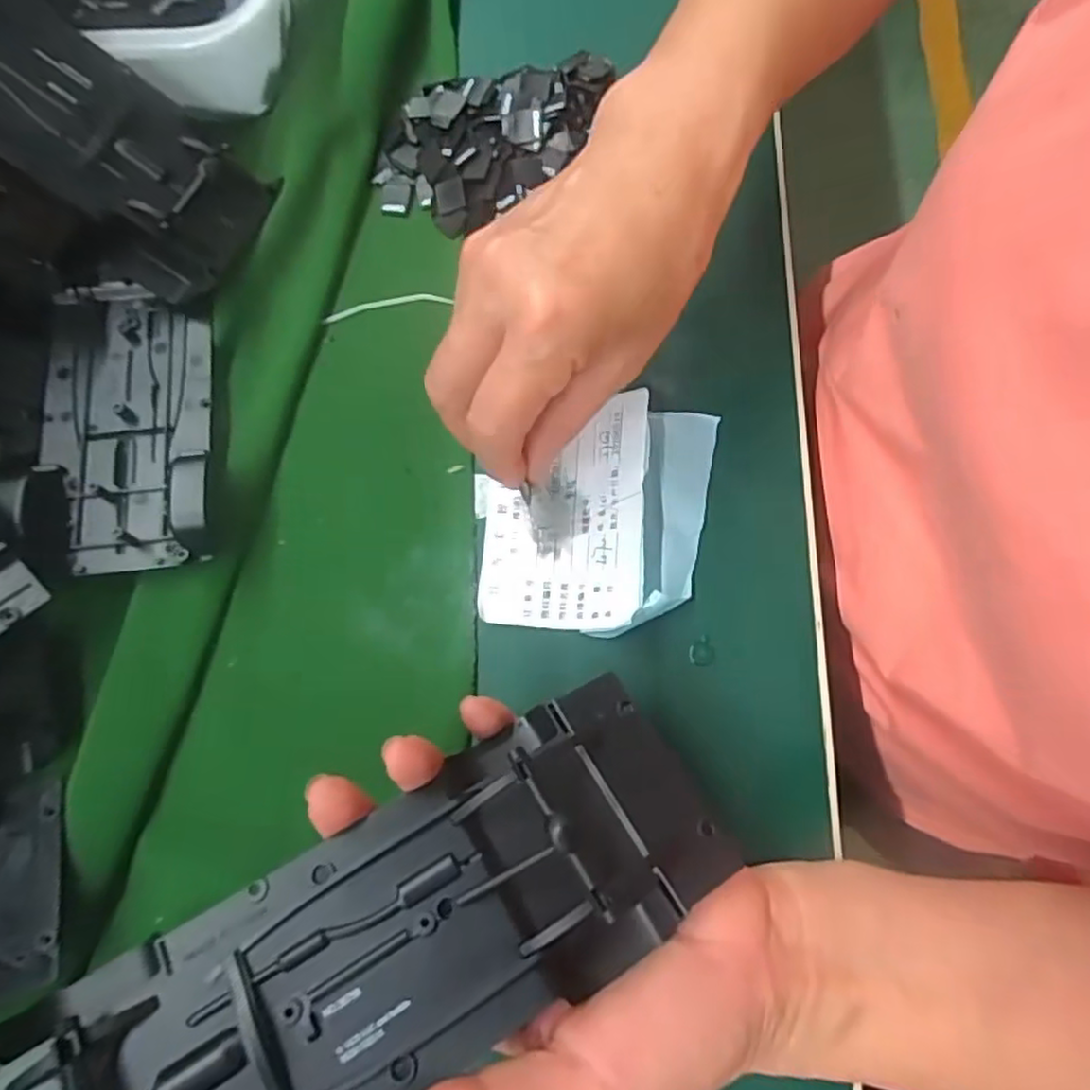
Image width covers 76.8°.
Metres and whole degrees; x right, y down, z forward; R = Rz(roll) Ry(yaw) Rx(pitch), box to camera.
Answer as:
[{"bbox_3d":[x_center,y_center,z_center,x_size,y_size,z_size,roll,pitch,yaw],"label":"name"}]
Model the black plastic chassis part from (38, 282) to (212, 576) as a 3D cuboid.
[{"bbox_3d":[-0.178,-0.055,0.288,0.069,0.018,0.134,-14,74,0],"label":"black plastic chassis part"}]

